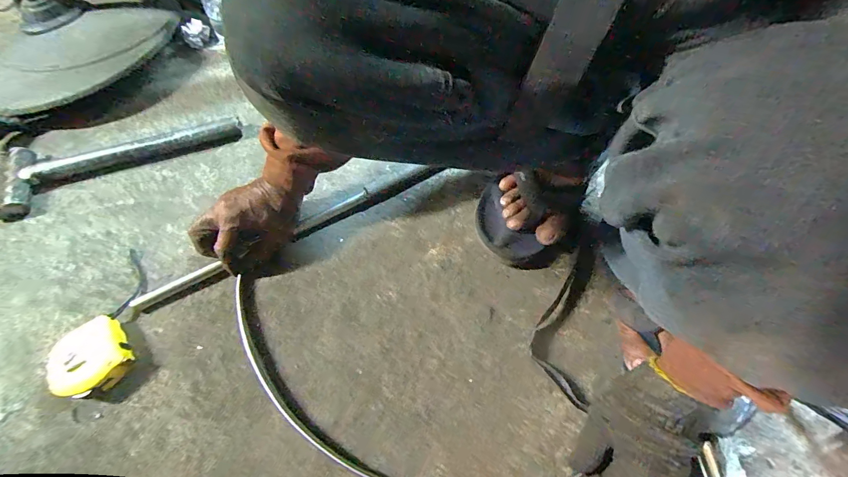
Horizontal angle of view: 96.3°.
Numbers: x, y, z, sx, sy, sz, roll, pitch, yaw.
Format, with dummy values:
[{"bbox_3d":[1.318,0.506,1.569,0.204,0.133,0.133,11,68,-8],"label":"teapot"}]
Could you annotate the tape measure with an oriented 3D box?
[{"bbox_3d":[-0.350,0.123,0.400,0.067,0.037,0.078,-28,65,-13],"label":"tape measure"}]

